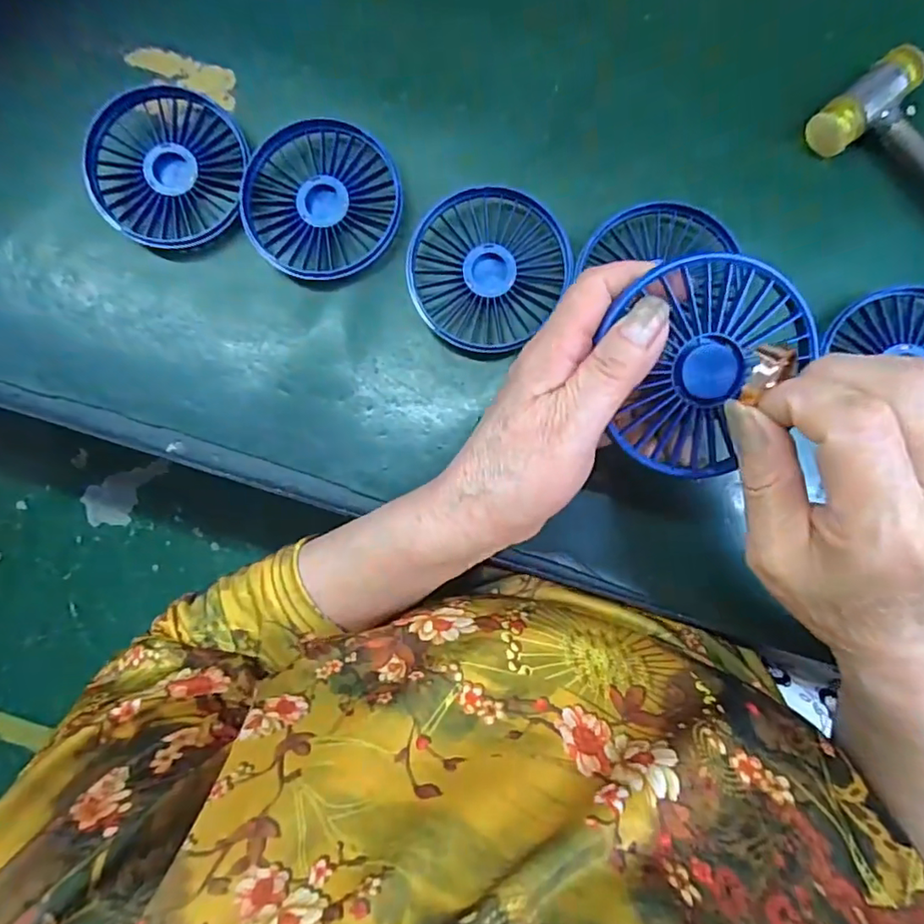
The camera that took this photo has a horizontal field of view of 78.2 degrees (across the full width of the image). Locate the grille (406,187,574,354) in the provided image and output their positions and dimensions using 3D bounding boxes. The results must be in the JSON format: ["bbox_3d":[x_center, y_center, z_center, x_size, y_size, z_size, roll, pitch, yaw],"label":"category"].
[{"bbox_3d":[0.013,-0.107,0.315,0.082,0.018,0.084,0,87,3],"label":"grille"}]

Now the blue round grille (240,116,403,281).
[{"bbox_3d":[-0.079,-0.148,0.322,0.084,0.017,0.090,0,87,3],"label":"blue round grille"}]

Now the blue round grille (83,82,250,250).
[{"bbox_3d":[-0.168,-0.171,0.329,0.085,0.020,0.087,0,87,3],"label":"blue round grille"}]

